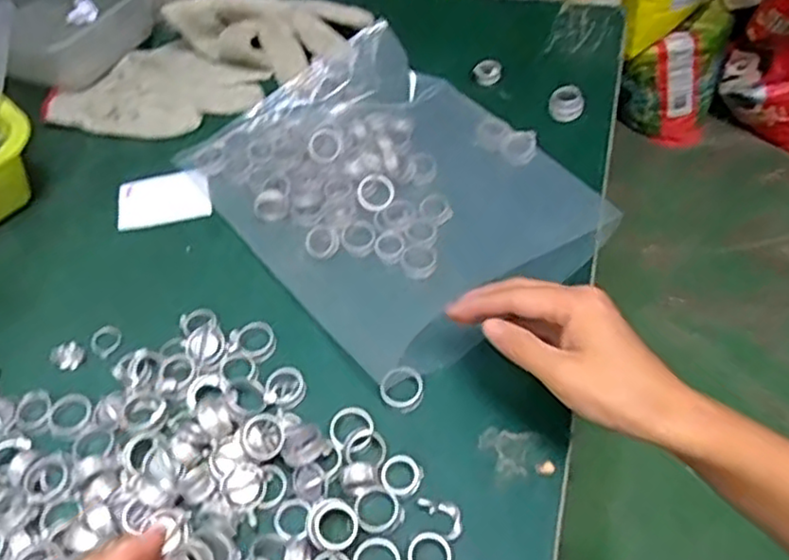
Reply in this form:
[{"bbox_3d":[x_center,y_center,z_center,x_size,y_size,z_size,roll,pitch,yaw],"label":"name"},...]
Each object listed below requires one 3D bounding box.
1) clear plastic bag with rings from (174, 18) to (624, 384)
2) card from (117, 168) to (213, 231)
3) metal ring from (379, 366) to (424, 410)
[{"bbox_3d":[-0.010,-0.080,0.534,0.215,0.026,0.302,-33,59,-19],"label":"clear plastic bag with rings"},{"bbox_3d":[-0.188,-0.067,0.567,0.075,0.004,0.052,-10,58,1],"label":"card"},{"bbox_3d":[0.005,0.068,0.439,0.025,0.008,0.027,-2,54,3],"label":"metal ring"}]

